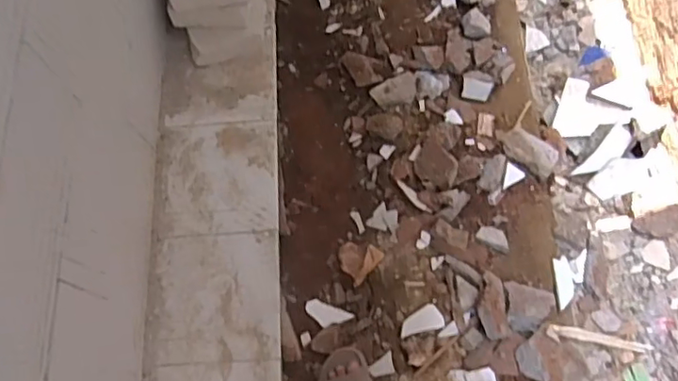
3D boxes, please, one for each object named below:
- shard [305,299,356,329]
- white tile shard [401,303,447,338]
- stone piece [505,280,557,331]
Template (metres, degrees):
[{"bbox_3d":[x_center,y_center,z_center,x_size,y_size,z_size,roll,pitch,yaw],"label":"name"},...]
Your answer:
[{"bbox_3d":[-0.027,0.308,1.466,0.116,0.011,0.056,20,73,10],"label":"shard"},{"bbox_3d":[0.191,0.298,1.376,0.101,0.006,0.057,-12,72,-6],"label":"white tile shard"},{"bbox_3d":[0.445,0.267,1.377,0.105,0.034,0.110,-2,71,-3],"label":"stone piece"}]

